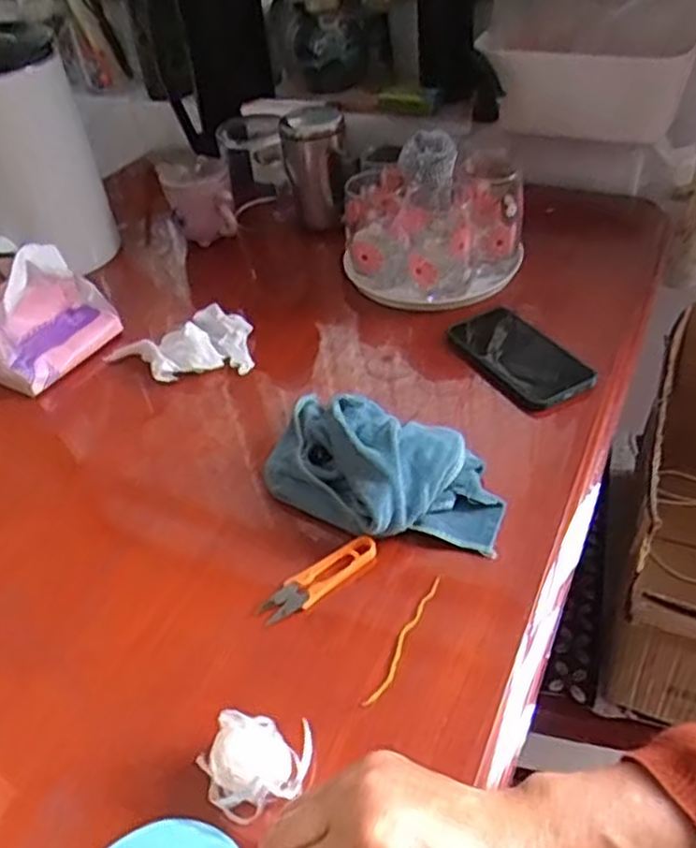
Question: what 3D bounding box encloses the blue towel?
[{"bbox_3d":[0.020,0.028,0.552,0.197,0.056,0.105,19,47,27],"label":"blue towel"}]

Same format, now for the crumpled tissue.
[{"bbox_3d":[-0.162,-0.079,0.716,0.133,0.034,0.085,-12,41,-6],"label":"crumpled tissue"}]

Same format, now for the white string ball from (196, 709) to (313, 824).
[{"bbox_3d":[-0.048,0.179,0.395,0.059,0.034,0.044,-19,42,-13],"label":"white string ball"}]

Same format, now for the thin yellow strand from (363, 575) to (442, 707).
[{"bbox_3d":[0.036,0.134,0.464,0.009,0.004,0.102,15,46,23],"label":"thin yellow strand"}]

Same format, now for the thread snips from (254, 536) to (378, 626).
[{"bbox_3d":[-0.019,0.105,0.505,0.092,0.005,0.028,-31,46,-25],"label":"thread snips"}]

